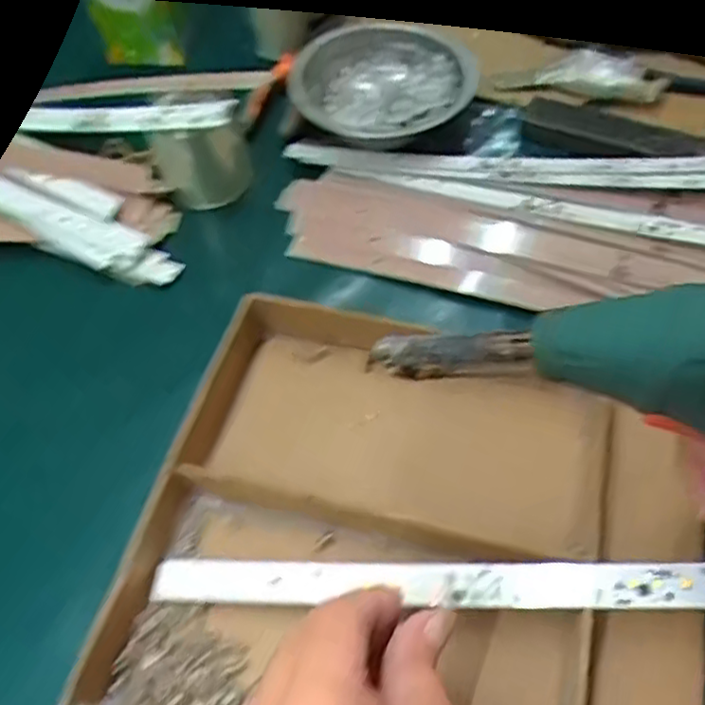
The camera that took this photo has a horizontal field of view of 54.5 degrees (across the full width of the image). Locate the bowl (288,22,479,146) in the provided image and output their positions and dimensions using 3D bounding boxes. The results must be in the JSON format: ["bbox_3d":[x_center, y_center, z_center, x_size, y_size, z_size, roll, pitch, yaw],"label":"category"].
[{"bbox_3d":[0.015,-0.189,0.480,0.112,0.042,0.107,-1,56,1],"label":"bowl"}]

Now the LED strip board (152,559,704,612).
[{"bbox_3d":[0.047,0.100,0.296,0.281,0.007,0.019,-4,61,14],"label":"LED strip board"}]

